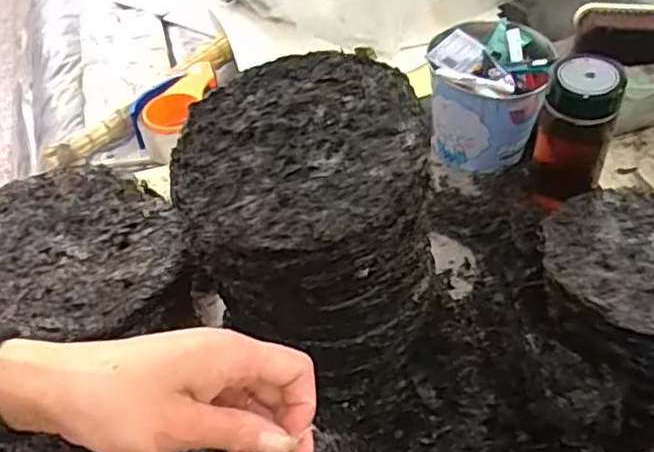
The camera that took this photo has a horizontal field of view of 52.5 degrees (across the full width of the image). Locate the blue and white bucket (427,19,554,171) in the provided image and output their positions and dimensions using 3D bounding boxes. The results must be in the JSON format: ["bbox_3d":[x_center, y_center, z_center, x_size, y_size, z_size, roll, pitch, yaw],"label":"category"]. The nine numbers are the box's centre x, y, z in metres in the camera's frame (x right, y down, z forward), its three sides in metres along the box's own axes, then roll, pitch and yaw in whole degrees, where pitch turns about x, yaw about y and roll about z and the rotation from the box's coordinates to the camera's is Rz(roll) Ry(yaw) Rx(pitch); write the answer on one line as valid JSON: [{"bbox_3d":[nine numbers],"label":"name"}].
[{"bbox_3d":[0.201,-0.165,0.841,0.140,0.128,0.147,12,50,15],"label":"blue and white bucket"}]

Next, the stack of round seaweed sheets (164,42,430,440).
[{"bbox_3d":[-0.013,0.018,0.599,0.199,0.274,0.195,19,53,21],"label":"stack of round seaweed sheets"}]

